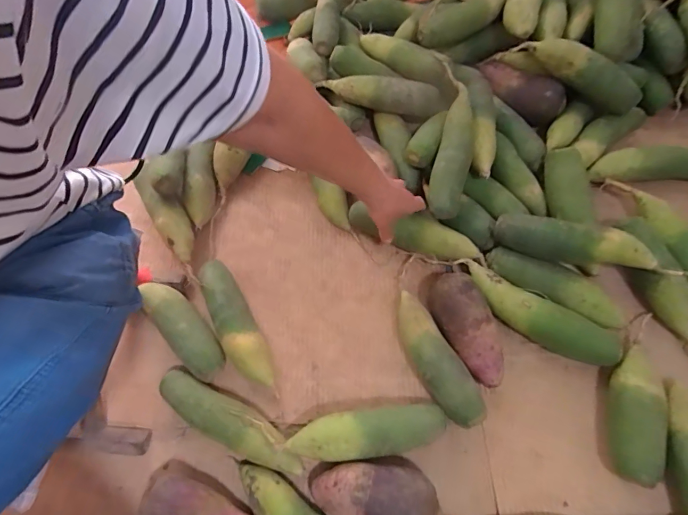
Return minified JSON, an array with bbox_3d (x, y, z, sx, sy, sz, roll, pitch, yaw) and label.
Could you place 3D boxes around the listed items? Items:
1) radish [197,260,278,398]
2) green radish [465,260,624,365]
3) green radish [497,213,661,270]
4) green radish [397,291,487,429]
[{"bbox_3d":[-0.161,0.097,0.608,0.057,0.046,0.208,-29,66,-11],"label":"radish"},{"bbox_3d":[0.271,0.084,0.588,0.222,0.055,0.065,25,68,14],"label":"green radish"},{"bbox_3d":[0.323,-0.016,0.582,0.211,0.056,0.050,10,65,8],"label":"green radish"},{"bbox_3d":[0.118,0.139,0.566,0.058,0.050,0.193,-26,66,-9],"label":"green radish"}]

